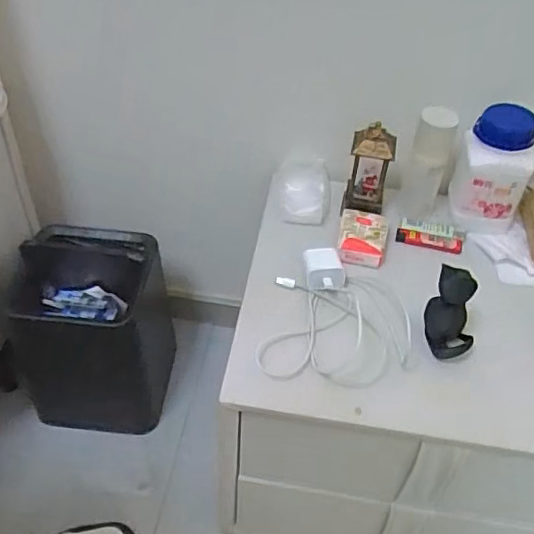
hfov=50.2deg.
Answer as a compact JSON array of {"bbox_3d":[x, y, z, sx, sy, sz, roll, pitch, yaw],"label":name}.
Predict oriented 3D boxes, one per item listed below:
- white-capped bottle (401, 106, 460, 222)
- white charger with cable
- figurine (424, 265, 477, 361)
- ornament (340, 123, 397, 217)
[{"bbox_3d":[0.199,-0.126,0.707,0.046,0.144,0.050,16,47,11],"label":"white-capped bottle"},{"bbox_3d":[0.080,0.051,0.611,0.153,0.030,0.175,10,46,6],"label":"white charger with cable"},{"bbox_3d":[0.189,0.044,0.576,0.058,0.100,0.046,31,52,23],"label":"figurine"},{"bbox_3d":[0.129,-0.121,0.719,0.052,0.106,0.055,11,46,7],"label":"ornament"}]

